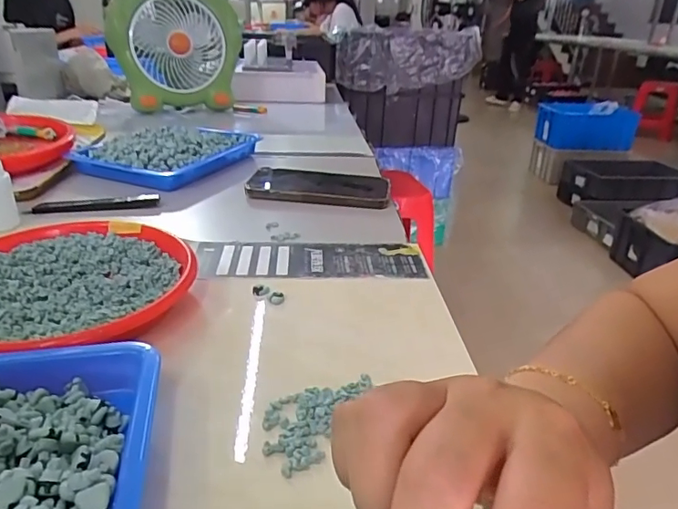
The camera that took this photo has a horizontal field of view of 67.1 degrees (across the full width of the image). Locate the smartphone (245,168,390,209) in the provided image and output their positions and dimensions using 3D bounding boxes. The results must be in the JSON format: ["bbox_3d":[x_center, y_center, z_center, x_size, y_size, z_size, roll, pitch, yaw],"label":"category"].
[{"bbox_3d":[-0.023,-0.080,0.604,0.161,0.014,0.084,6,29,3],"label":"smartphone"}]

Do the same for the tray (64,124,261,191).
[{"bbox_3d":[-0.216,-0.139,0.675,0.163,0.051,0.211,13,26,22],"label":"tray"}]

